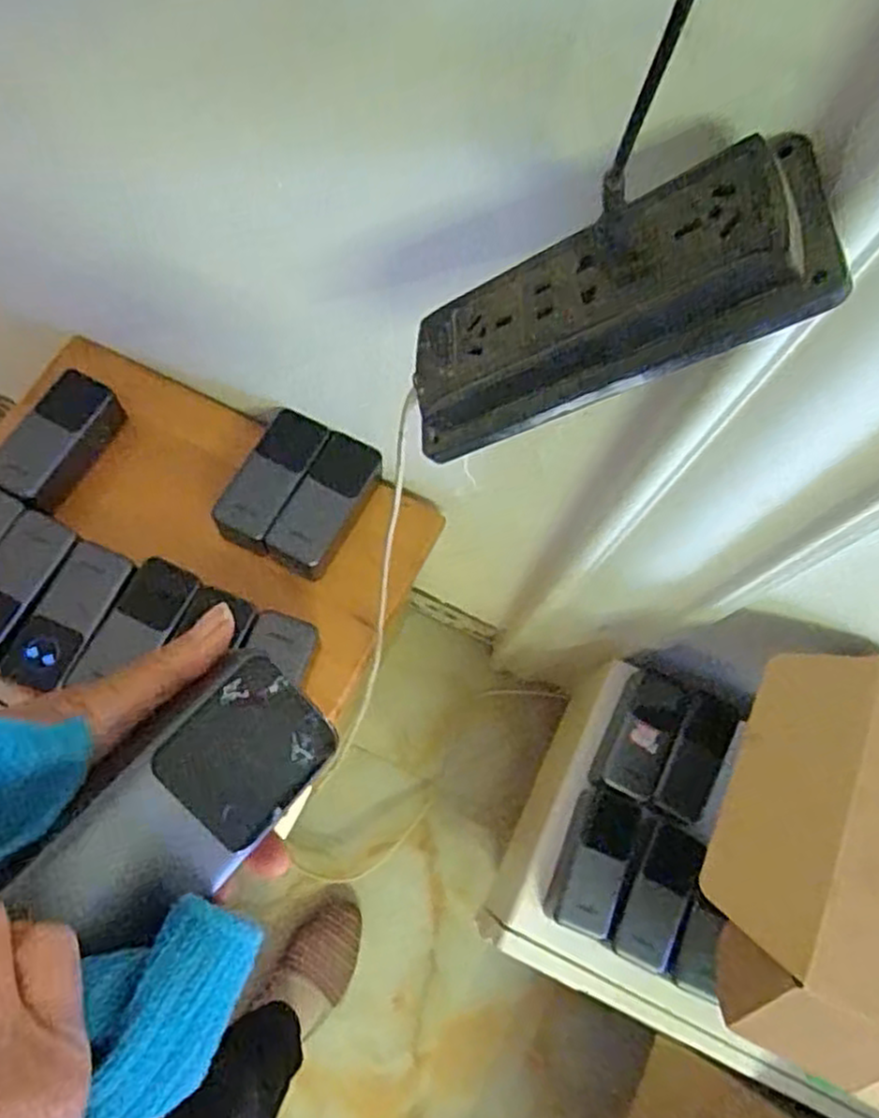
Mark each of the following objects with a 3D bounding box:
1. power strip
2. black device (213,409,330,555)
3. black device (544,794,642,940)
[{"bbox_3d":[0.063,-0.103,0.313,0.177,0.025,0.068,-18,69,34],"label":"power strip"},{"bbox_3d":[-0.160,-0.074,0.711,0.065,0.034,0.129,24,73,4],"label":"black device"},{"bbox_3d":[0.152,0.300,0.750,0.059,0.040,0.130,22,72,4],"label":"black device"}]

